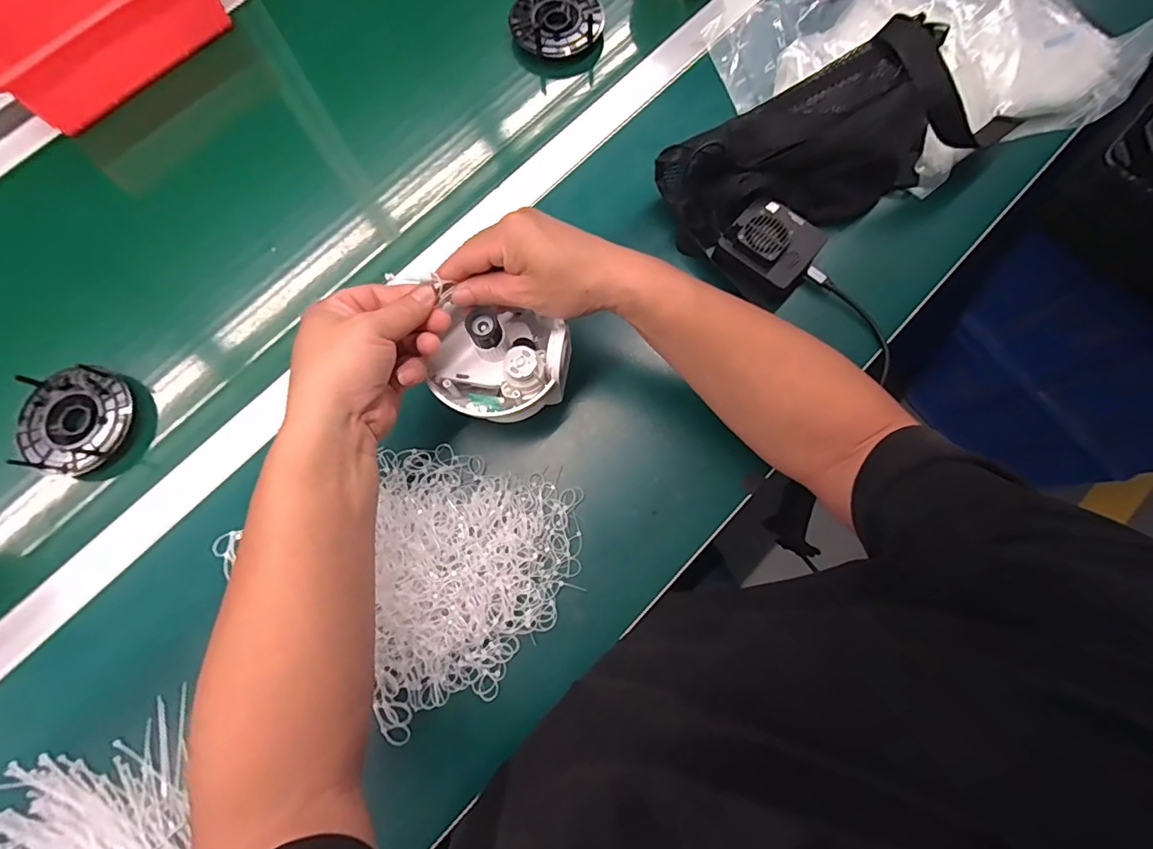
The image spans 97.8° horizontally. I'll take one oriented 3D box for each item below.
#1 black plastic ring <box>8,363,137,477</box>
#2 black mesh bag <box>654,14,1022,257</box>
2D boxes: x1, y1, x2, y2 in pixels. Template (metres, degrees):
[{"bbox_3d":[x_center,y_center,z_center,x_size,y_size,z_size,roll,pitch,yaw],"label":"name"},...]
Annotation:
[{"bbox_3d":[-0.458,-0.002,0.467,0.090,0.041,0.094,0,77,1],"label":"black plastic ring"},{"bbox_3d":[0.215,-0.253,0.458,0.272,0.099,0.114,-21,78,-3],"label":"black mesh bag"}]

